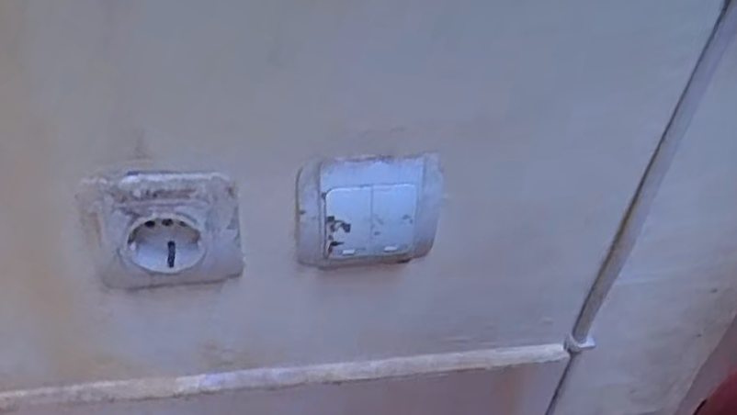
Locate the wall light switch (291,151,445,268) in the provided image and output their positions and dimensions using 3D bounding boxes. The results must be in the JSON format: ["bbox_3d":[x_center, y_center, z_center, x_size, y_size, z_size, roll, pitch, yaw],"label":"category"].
[{"bbox_3d":[0.001,0.005,0.396,0.081,0.080,0.015,-4,43,-9],"label":"wall light switch"}]

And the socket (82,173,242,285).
[{"bbox_3d":[-0.110,0.013,0.386,0.078,0.080,0.019,1,43,-4],"label":"socket"}]

